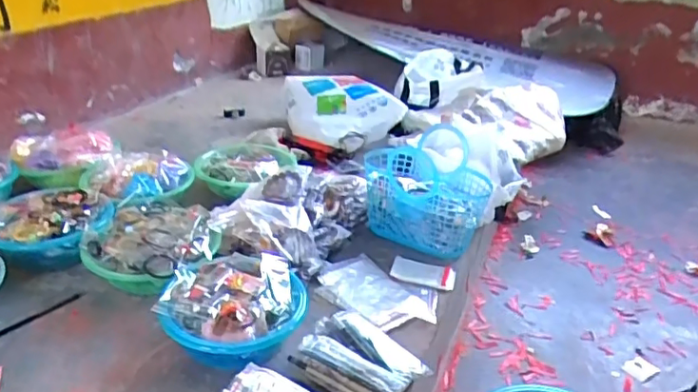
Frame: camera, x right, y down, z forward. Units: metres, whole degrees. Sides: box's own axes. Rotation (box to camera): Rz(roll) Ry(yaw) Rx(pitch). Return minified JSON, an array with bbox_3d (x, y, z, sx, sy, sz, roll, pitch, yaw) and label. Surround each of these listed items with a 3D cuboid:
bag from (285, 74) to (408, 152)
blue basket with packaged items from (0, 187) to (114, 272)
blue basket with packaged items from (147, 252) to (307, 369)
[{"bbox_3d":[-0.039,-0.278,1.739,0.285,0.111,0.383,-15,34,-34],"label":"bag"},{"bbox_3d":[-0.586,0.065,1.079,0.231,0.099,0.189,7,27,4],"label":"blue basket with packaged items"},{"bbox_3d":[-0.186,0.189,0.909,0.222,0.089,0.218,6,27,2],"label":"blue basket with packaged items"}]

